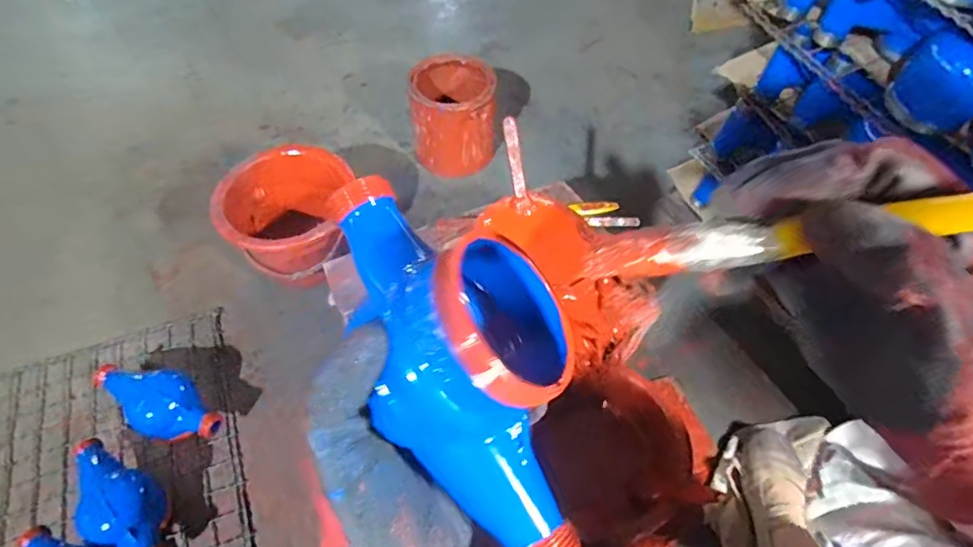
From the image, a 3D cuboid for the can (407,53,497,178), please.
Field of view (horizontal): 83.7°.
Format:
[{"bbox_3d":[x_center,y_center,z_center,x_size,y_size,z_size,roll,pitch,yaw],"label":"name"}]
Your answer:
[{"bbox_3d":[-0.065,-0.305,1.090,0.160,0.182,0.186,0,55,-2],"label":"can"}]

